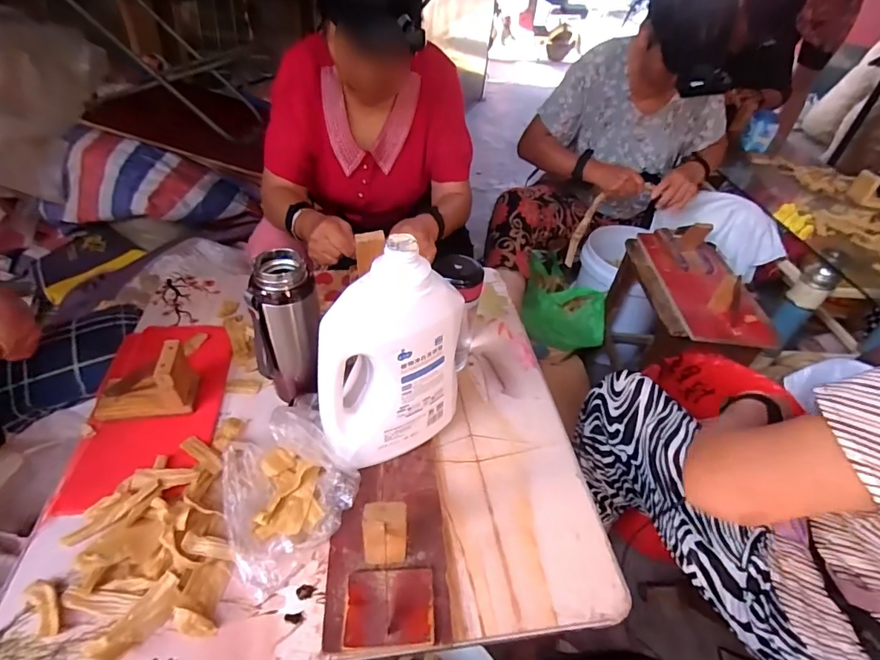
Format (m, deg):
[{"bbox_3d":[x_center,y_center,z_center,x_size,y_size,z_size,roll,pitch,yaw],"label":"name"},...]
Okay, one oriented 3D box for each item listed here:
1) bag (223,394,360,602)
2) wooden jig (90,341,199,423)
[{"bbox_3d":[-0.161,0.160,0.493,0.130,0.101,0.155,-18,47,-25],"label":"bag"},{"bbox_3d":[-0.380,0.065,0.597,0.118,0.086,0.059,1,42,-6],"label":"wooden jig"}]

